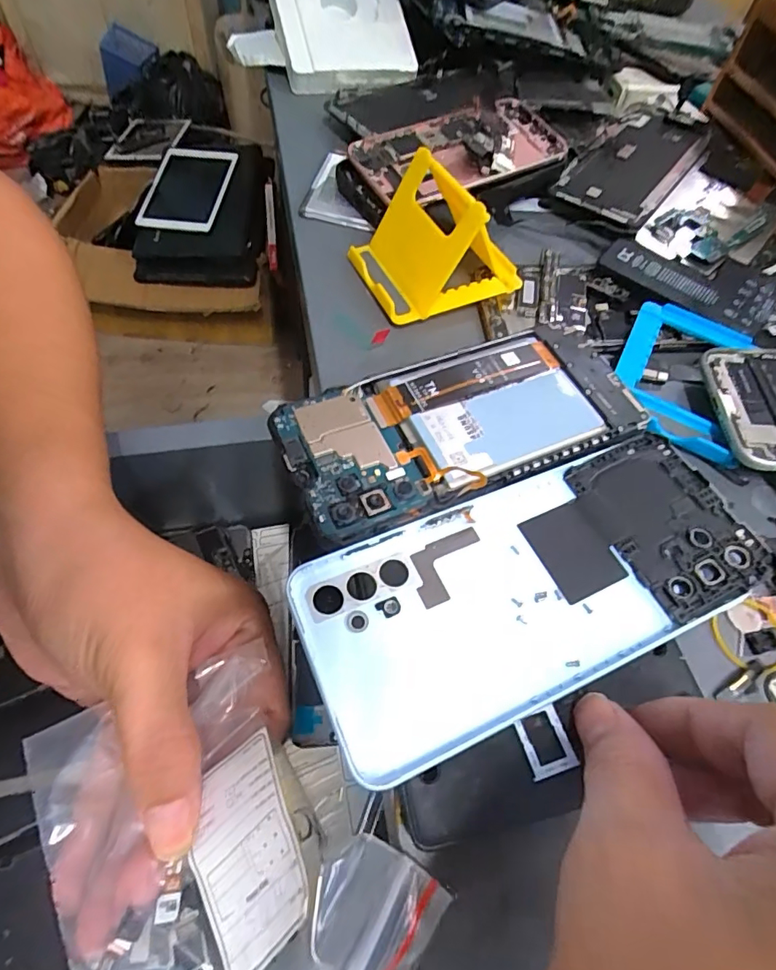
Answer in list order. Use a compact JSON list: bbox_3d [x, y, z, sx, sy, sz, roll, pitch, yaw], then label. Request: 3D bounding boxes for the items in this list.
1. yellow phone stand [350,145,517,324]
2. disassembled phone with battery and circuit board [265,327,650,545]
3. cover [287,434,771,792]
[{"bbox_3d":[0.027,-0.138,0.279,0.081,0.055,0.071,-20,63,-15],"label":"yellow phone stand"},{"bbox_3d":[0.034,-0.028,0.223,0.154,0.011,0.070,-21,61,-13],"label":"disassembled phone with battery and circuit board"},{"bbox_3d":[0.054,0.036,0.189,0.169,0.009,0.076,-20,61,-14],"label":"cover"}]

